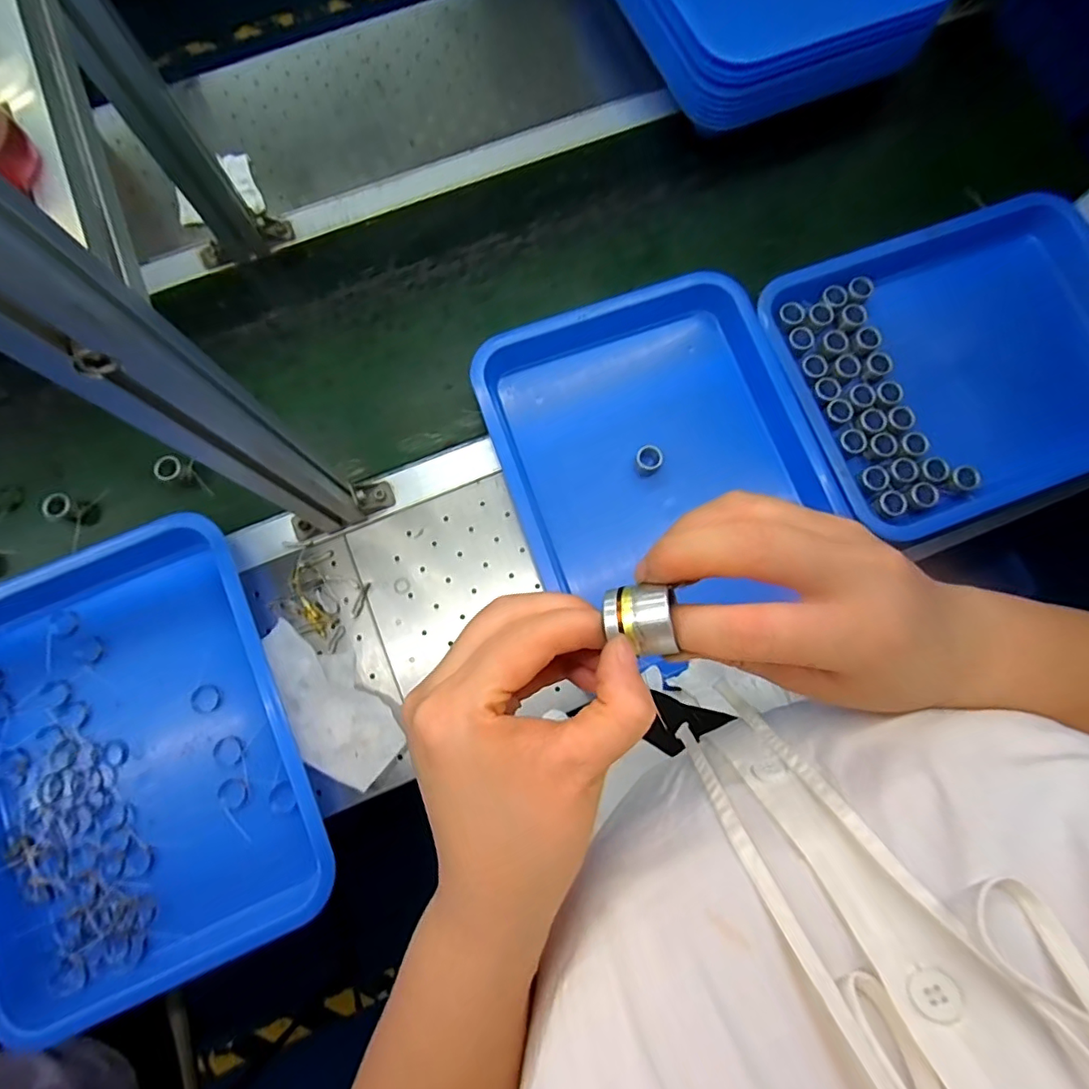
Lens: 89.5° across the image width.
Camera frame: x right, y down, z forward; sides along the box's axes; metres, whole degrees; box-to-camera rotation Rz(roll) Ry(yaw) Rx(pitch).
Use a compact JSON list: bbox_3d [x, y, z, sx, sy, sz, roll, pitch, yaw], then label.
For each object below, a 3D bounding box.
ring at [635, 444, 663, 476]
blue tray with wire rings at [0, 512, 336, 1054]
[{"bbox_3d":[0.104,-0.085,0.554,0.025,0.023,0.025,0,79,1],"label":"ring"},{"bbox_3d":[-0.371,0.189,0.489,0.282,0.039,0.380,-24,79,-4],"label":"blue tray with wire rings"}]

